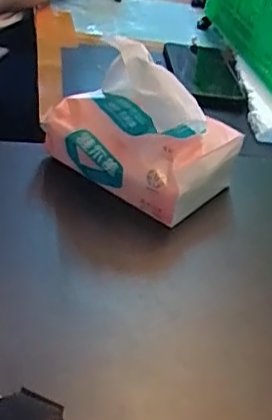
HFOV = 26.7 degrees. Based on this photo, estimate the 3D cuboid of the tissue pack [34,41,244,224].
[{"bbox_3d":[0.007,-0.068,0.467,0.134,0.109,0.101,32,40,29],"label":"tissue pack"}]

